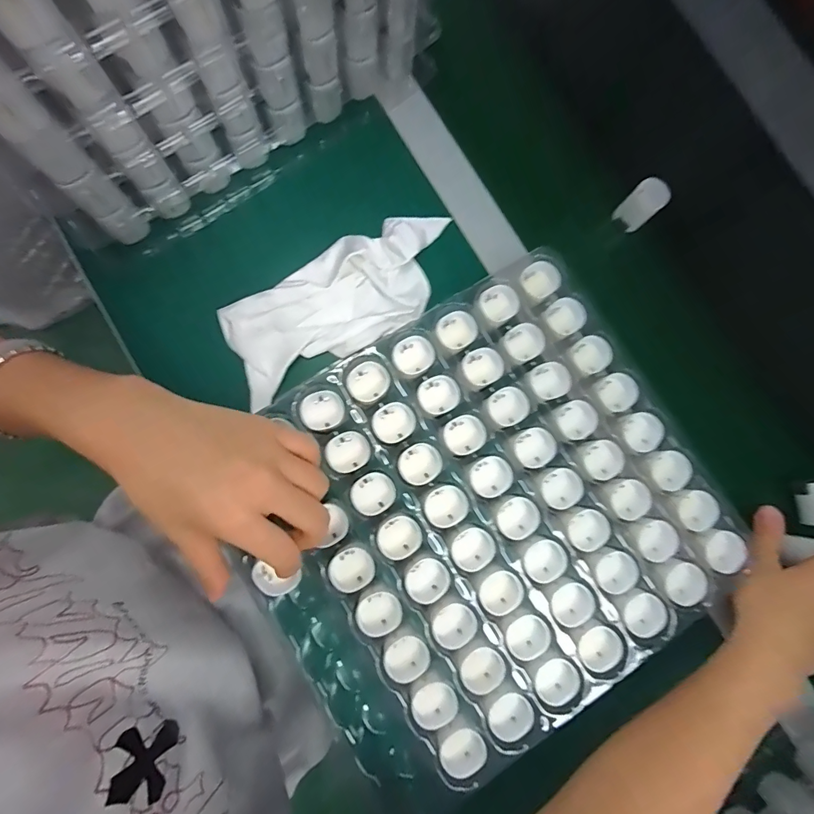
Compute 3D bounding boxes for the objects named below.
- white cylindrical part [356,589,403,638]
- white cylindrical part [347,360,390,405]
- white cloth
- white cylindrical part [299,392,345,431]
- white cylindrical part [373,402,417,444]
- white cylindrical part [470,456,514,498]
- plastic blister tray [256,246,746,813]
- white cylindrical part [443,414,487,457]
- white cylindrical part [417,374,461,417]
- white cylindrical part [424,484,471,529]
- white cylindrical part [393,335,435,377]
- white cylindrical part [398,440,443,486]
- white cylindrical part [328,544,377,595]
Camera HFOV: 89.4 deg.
[{"bbox_3d":[-0.020,0.147,0.293,0.030,0.010,0.027,-21,86,-8],"label":"white cylindrical part"},{"bbox_3d":[-0.029,-0.018,0.315,0.032,0.011,0.030,1,83,-6],"label":"white cylindrical part"},{"bbox_3d":[-0.052,-0.089,0.342,0.202,0.022,0.084,-32,87,-8],"label":"white cloth"},{"bbox_3d":[-0.064,0.004,0.311,0.029,0.021,0.028,1,83,-6],"label":"white cylindrical part"},{"bbox_3d":[-0.009,0.013,0.312,0.032,0.013,0.028,-29,87,-8],"label":"white cylindrical part"},{"bbox_3d":[0.063,0.053,0.311,0.031,0.010,0.027,-29,87,-8],"label":"white cylindrical part"},{"bbox_3d":[0.053,0.078,0.308,0.317,0.042,0.292,-31,81,-5],"label":"plastic blister tray"},{"bbox_3d":[0.044,0.021,0.315,0.030,0.010,0.029,1,83,-6],"label":"white cylindrical part"},{"bbox_3d":[0.024,-0.009,0.316,0.031,0.011,0.029,1,83,-6],"label":"white cylindrical part"},{"bbox_3d":[0.029,0.074,0.309,0.031,0.014,0.028,-30,87,-8],"label":"white cylindrical part"},{"bbox_3d":[0.005,-0.039,0.323,0.031,0.018,0.028,-33,88,-8],"label":"white cylindrical part"},{"bbox_3d":[0.010,0.043,0.311,0.033,0.015,0.029,-30,87,-8],"label":"white cylindrical part"},{"bbox_3d":[-0.040,0.117,0.298,0.030,0.017,0.028,1,83,-6],"label":"white cylindrical part"}]

